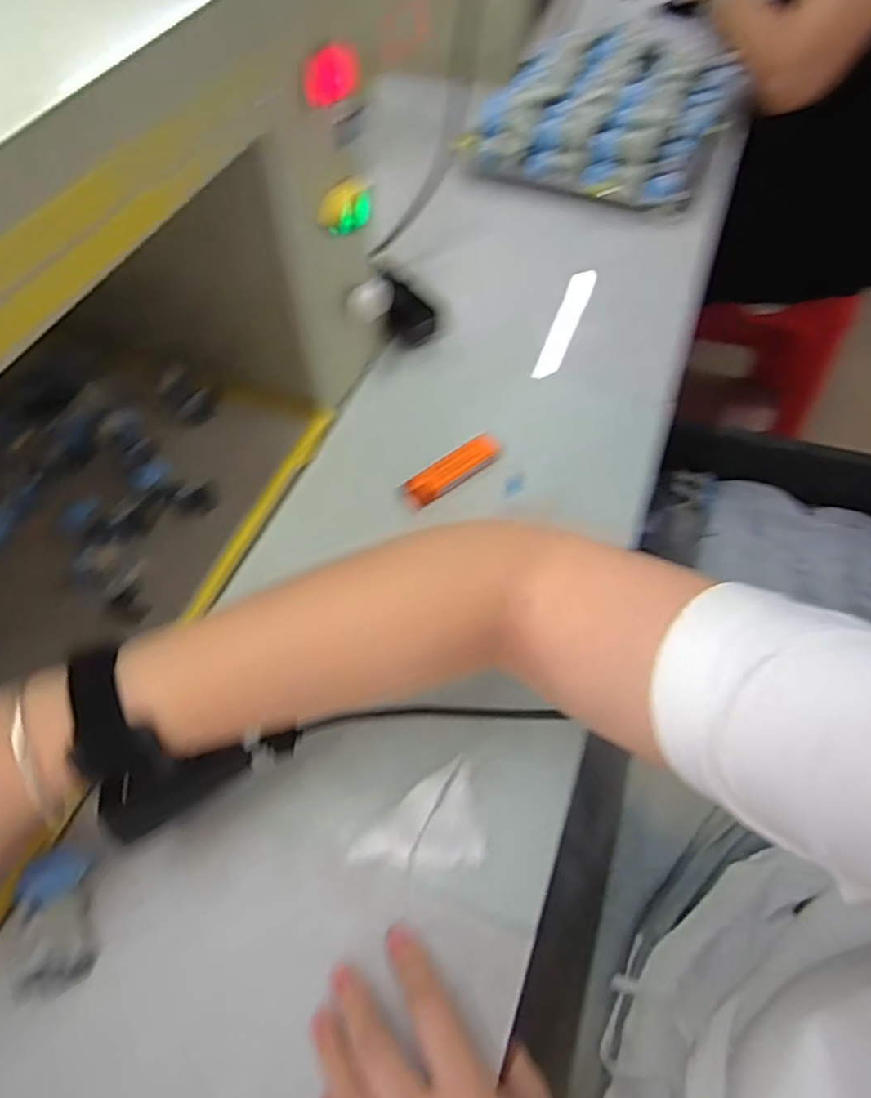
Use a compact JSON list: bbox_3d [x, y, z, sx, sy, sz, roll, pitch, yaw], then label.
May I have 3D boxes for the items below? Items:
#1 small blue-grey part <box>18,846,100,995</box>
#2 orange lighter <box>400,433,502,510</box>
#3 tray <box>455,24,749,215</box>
[{"bbox_3d":[-0.195,0.188,0.329,0.032,0.016,0.065,-19,59,-11],"label":"small blue-grey part"},{"bbox_3d":[0.015,-0.059,0.486,0.083,0.015,0.025,-31,62,-17],"label":"orange lighter"},{"bbox_3d":[0.214,-0.516,0.743,0.245,0.052,0.337,24,61,16],"label":"tray"}]

